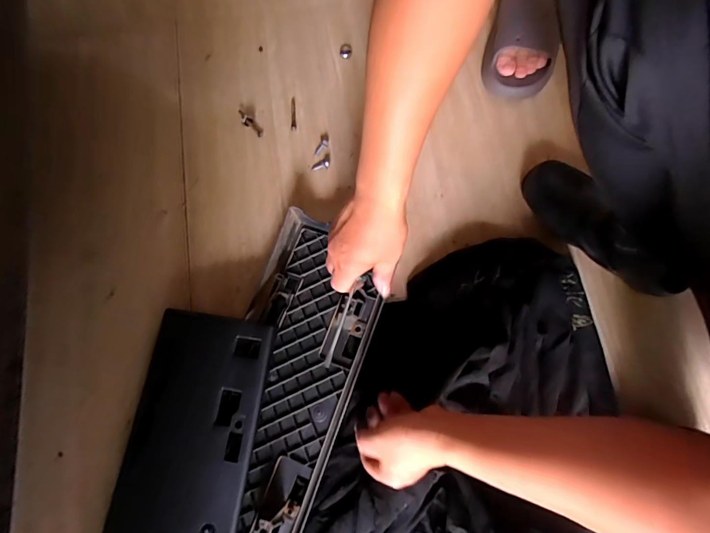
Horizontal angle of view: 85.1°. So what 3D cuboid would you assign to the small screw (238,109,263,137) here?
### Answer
[{"bbox_3d":[-0.164,-0.223,0.602,0.052,0.014,0.015,39,79,10],"label":"small screw"}]

